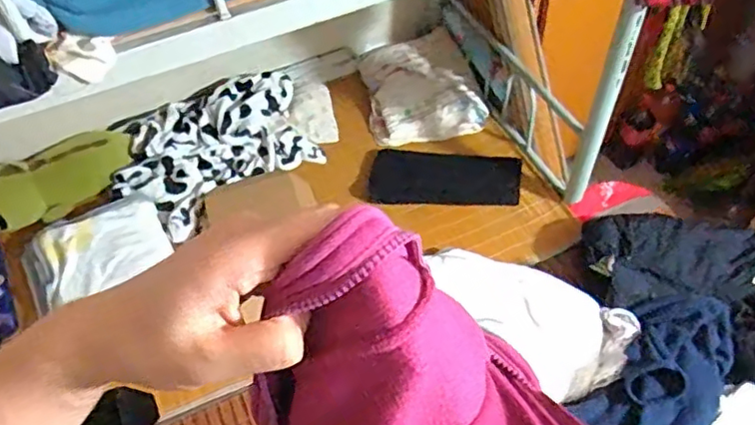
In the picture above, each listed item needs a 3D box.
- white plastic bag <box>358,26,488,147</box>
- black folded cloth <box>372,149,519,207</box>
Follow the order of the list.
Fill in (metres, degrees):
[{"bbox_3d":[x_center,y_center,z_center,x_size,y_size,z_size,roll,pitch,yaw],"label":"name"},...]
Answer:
[{"bbox_3d":[0.136,-0.381,1.901,0.350,0.131,0.372,-8,53,-1],"label":"white plastic bag"},{"bbox_3d":[0.192,-0.098,1.760,0.432,0.025,0.174,1,63,14],"label":"black folded cloth"}]

